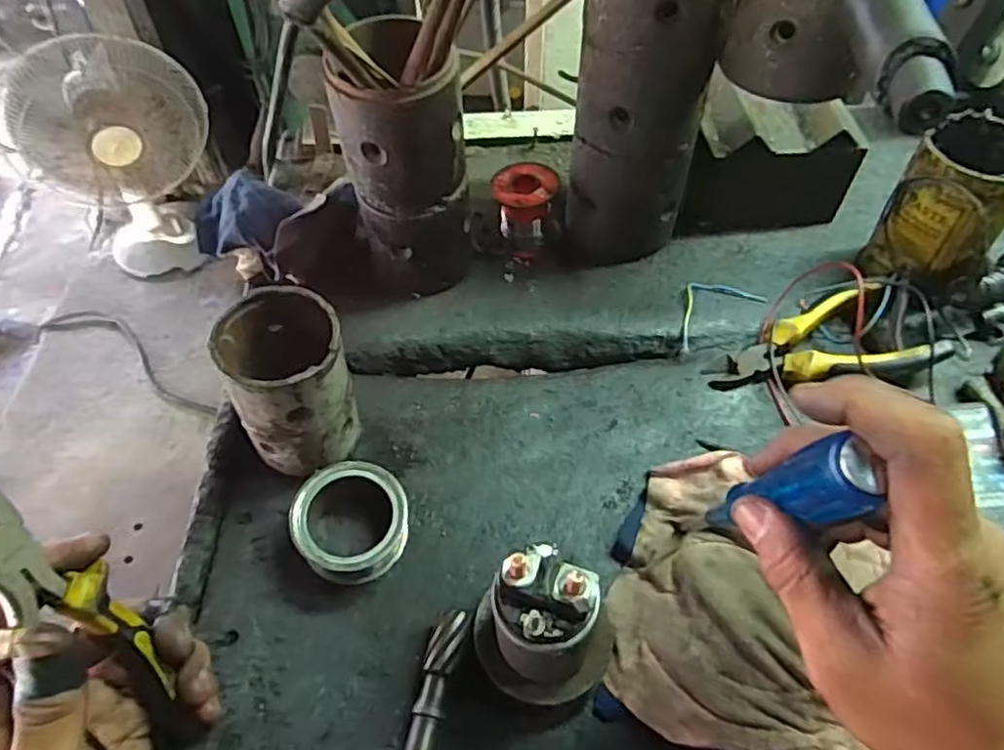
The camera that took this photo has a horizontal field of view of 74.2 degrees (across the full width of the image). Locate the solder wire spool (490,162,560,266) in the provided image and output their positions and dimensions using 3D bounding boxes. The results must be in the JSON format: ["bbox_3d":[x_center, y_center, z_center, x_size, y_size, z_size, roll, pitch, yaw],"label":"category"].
[{"bbox_3d":[0.018,-0.127,0.524,0.048,0.058,0.052,-1,52,1],"label":"solder wire spool"}]

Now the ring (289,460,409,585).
[{"bbox_3d":[-0.087,0.087,0.390,0.064,0.043,0.060,-1,52,1],"label":"ring"}]

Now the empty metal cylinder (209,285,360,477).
[{"bbox_3d":[-0.124,0.007,0.393,0.070,0.098,0.070,-18,54,-12],"label":"empty metal cylinder"}]

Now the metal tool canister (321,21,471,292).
[{"bbox_3d":[-0.066,-0.140,0.458,0.079,0.194,0.084,-9,53,-5],"label":"metal tool canister"}]

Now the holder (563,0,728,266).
[{"bbox_3d":[0.095,-0.191,0.467,0.088,0.229,0.082,8,53,8],"label":"holder"}]

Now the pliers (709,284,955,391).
[{"bbox_3d":[0.221,-0.025,0.461,0.147,0.034,0.070,-1,52,1],"label":"pliers"}]

